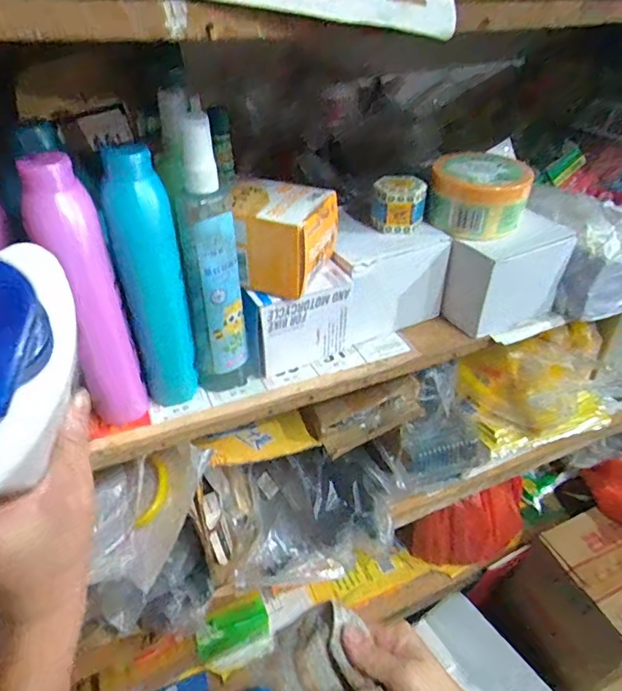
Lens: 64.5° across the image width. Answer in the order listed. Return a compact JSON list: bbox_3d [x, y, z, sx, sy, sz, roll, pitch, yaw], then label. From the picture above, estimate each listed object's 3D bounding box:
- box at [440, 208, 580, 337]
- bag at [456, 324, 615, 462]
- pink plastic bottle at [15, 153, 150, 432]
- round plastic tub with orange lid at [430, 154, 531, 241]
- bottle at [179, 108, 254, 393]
[{"bbox_3d":[0.200,-0.066,0.508,0.118,0.103,0.056,-18,42,-23],"label":"box"},{"bbox_3d":[0.340,0.062,0.732,0.248,0.117,0.131,-7,38,-11],"label":"bag"},{"bbox_3d":[-0.152,-0.022,0.347,0.043,0.199,0.045,-15,41,-20],"label":"pink plastic bottle"},{"bbox_3d":[0.168,-0.150,0.494,0.090,0.057,0.086,17,40,19],"label":"round plastic tub with orange lid"},{"bbox_3d":[-0.074,-0.062,0.388,0.045,0.218,0.051,-5,38,-9],"label":"bottle"}]

